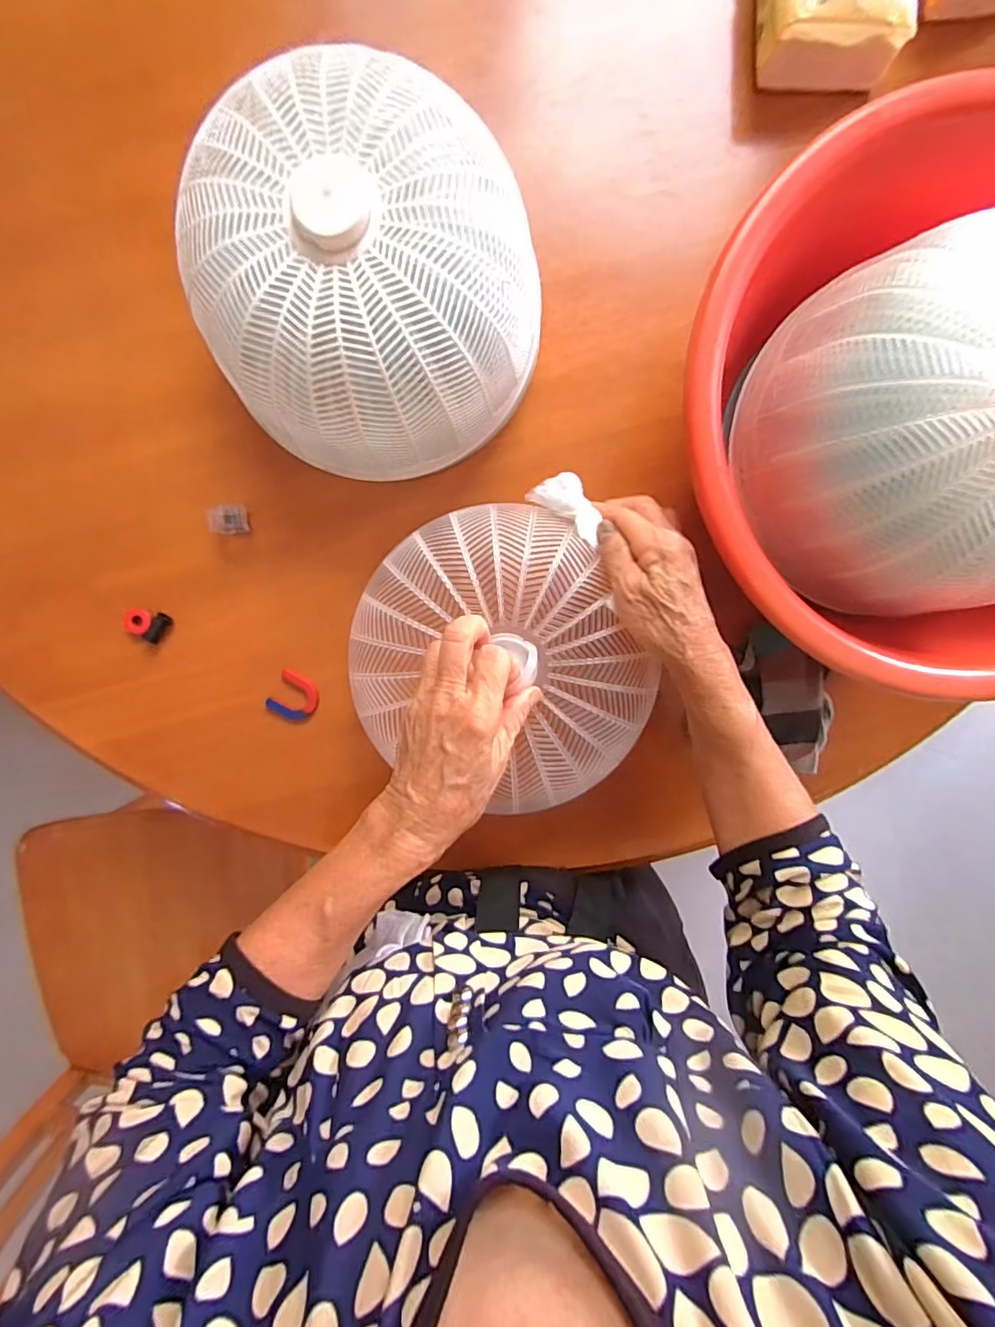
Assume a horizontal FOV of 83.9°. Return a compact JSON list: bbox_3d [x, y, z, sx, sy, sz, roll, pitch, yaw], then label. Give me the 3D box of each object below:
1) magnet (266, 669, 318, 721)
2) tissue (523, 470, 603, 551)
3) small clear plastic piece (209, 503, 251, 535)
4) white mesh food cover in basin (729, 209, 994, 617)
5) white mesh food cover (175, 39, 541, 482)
[{"bbox_3d":[-0.173,0.030,0.471,0.039,0.007,0.038,30,94,-2],"label":"magnet"},{"bbox_3d":[0.052,-0.110,0.380,0.056,0.018,0.031,39,94,-3],"label":"tissue"},{"bbox_3d":[-0.220,-0.119,0.453,0.025,0.025,0.020,-6,94,1],"label":"small clear plastic piece"},{"bbox_3d":[0.284,-0.141,0.345,0.214,0.120,0.222,-11,94,1],"label":"white mesh food cover in basin"},{"bbox_3d":[-0.082,-0.247,0.383,0.228,0.141,0.204,-18,94,2],"label":"white mesh food cover"}]

